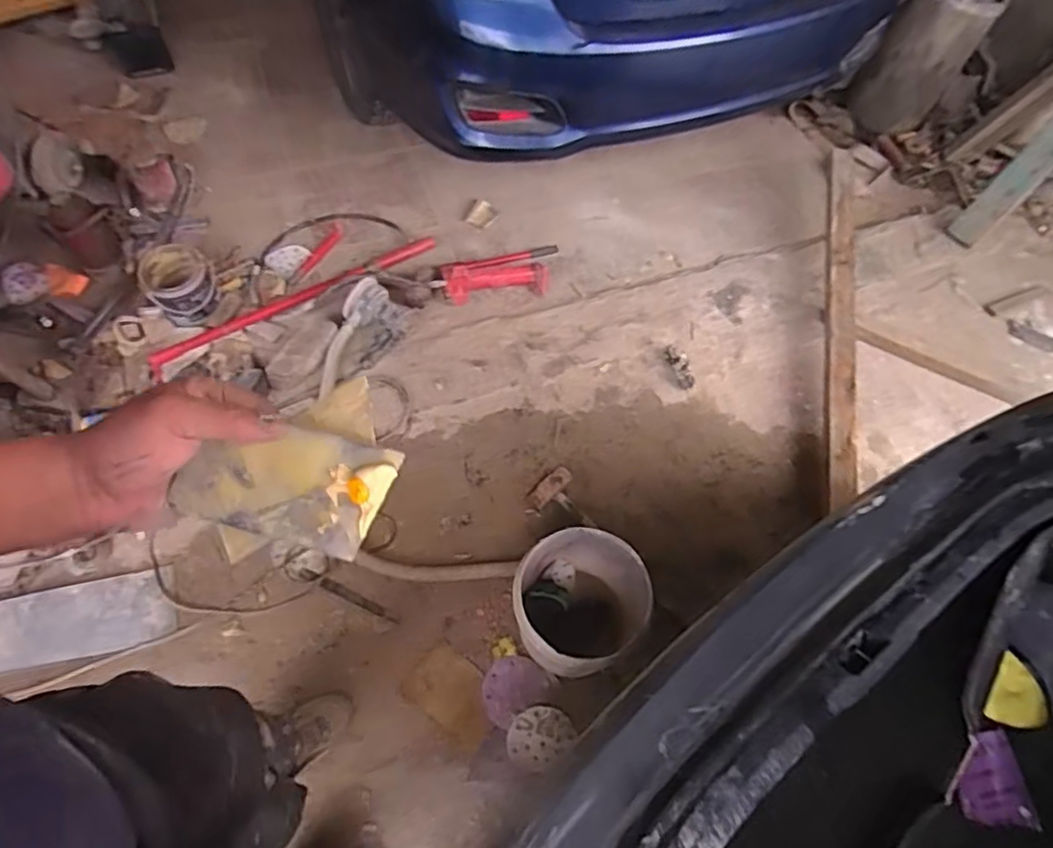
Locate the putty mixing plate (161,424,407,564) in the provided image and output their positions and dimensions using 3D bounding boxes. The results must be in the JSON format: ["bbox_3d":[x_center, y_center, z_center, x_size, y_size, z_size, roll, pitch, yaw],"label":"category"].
[{"bbox_3d":[-0.155,0.038,0.419,0.131,0.012,0.073,15,83,5],"label":"putty mixing plate"}]

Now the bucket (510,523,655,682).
[{"bbox_3d":[0.102,0.376,1.349,0.248,0.262,0.265,2,59,-3],"label":"bucket"}]

